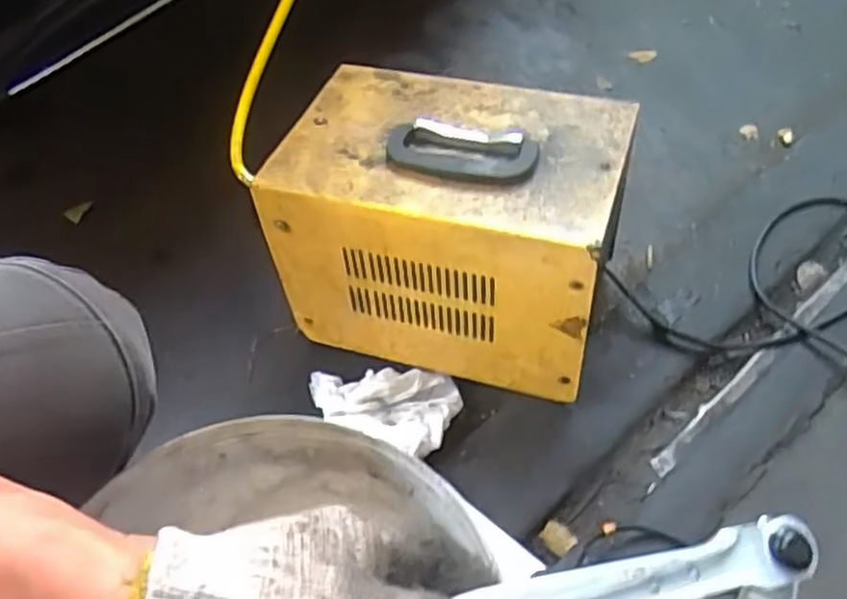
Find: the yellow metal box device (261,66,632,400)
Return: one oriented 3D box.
[{"bbox_3d":[0.022,-0.073,0.724,0.304,0.228,0.227,14,58,9],"label":"yellow metal box device"}]

